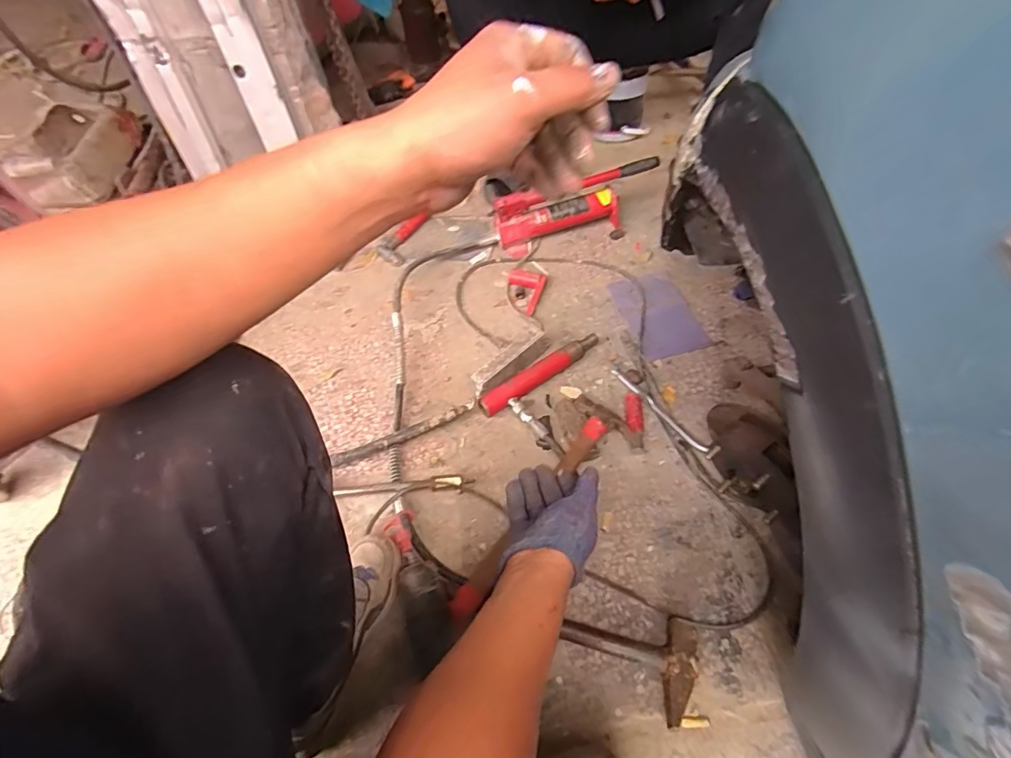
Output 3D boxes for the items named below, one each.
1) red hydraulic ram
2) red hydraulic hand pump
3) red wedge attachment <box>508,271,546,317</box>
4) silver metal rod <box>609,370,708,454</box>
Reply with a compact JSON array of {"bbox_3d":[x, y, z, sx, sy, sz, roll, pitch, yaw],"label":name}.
[{"bbox_3d":[0.069,-0.012,0.944,0.267,0.038,0.033,-34,58,-19],"label":"red hydraulic ram"},{"bbox_3d":[0.165,-0.392,1.154,0.383,0.129,0.089,-13,53,-5],"label":"red hydraulic hand pump"},{"bbox_3d":[0.035,-0.193,1.090,0.088,0.024,0.101,18,57,18],"label":"red wedge attachment"},{"bbox_3d":[0.268,0.054,0.890,0.018,0.014,0.221,-33,57,-18],"label":"silver metal rod"}]

